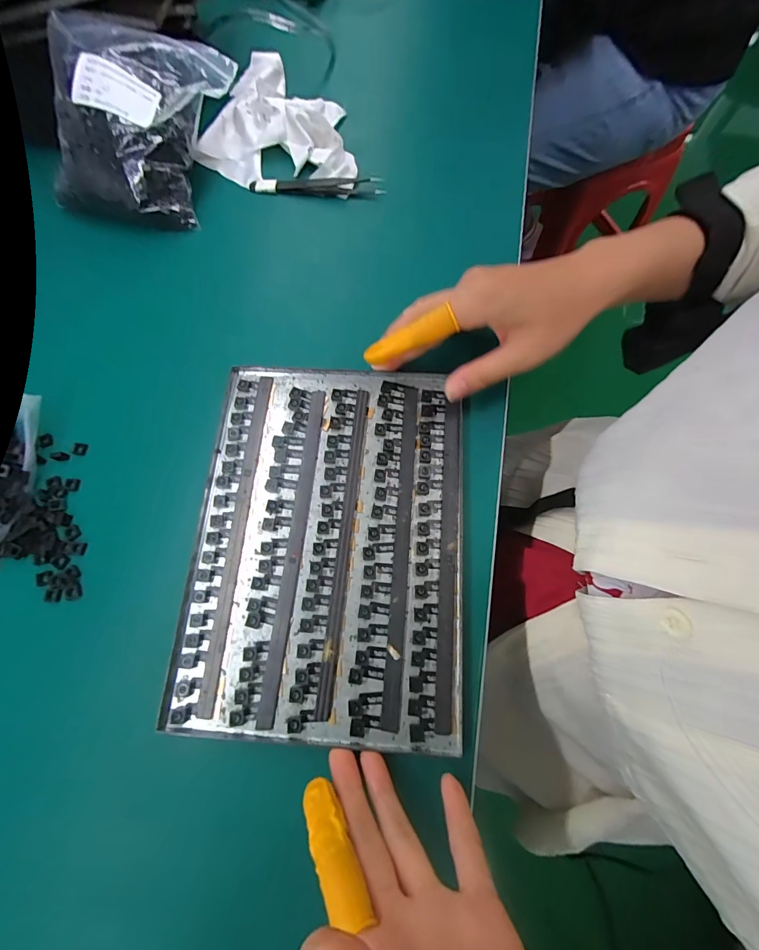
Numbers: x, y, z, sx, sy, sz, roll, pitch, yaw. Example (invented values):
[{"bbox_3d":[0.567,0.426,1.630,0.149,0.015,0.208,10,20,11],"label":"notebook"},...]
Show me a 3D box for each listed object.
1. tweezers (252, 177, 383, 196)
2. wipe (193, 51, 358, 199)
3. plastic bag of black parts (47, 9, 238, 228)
[{"bbox_3d":[-0.059,-0.268,0.352,0.126,0.018,0.009,6,74,2],"label":"tweezers"},{"bbox_3d":[-0.110,-0.356,0.367,0.140,0.024,0.209,-13,74,-3],"label":"wipe"},{"bbox_3d":[-0.213,-0.309,0.332,0.126,0.070,0.148,12,74,4],"label":"plastic bag of black parts"}]

